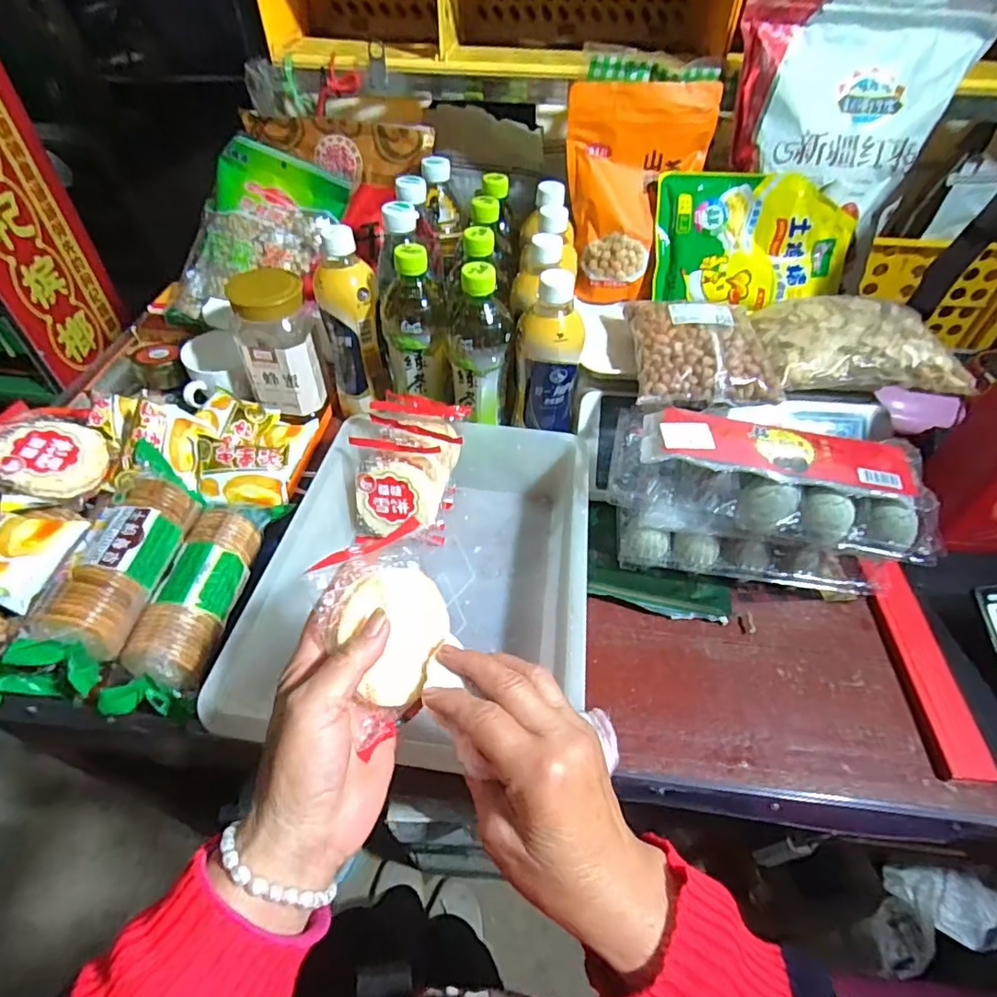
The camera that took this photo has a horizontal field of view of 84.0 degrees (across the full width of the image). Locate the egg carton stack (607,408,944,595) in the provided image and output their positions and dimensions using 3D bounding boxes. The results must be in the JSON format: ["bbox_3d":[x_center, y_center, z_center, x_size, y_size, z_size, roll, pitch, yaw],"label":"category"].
[{"bbox_3d":[0.221,0.007,0.491,0.249,0.141,0.098,12,49,6],"label":"egg carton stack"}]

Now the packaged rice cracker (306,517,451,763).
[{"bbox_3d":[-0.056,0.071,0.308,0.071,0.017,0.101,-18,89,-43],"label":"packaged rice cracker"}]

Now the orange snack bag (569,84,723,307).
[{"bbox_3d":[0.154,-0.328,0.613,0.153,0.239,0.070,0,21,6],"label":"orange snack bag"}]

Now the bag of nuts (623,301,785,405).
[{"bbox_3d":[0.196,-0.149,0.539,0.129,0.033,0.144,1,49,-4],"label":"bag of nuts"}]

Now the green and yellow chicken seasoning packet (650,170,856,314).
[{"bbox_3d":[0.277,-0.283,0.610,0.205,0.132,0.045,0,13,3],"label":"green and yellow chicken seasoning packet"}]

